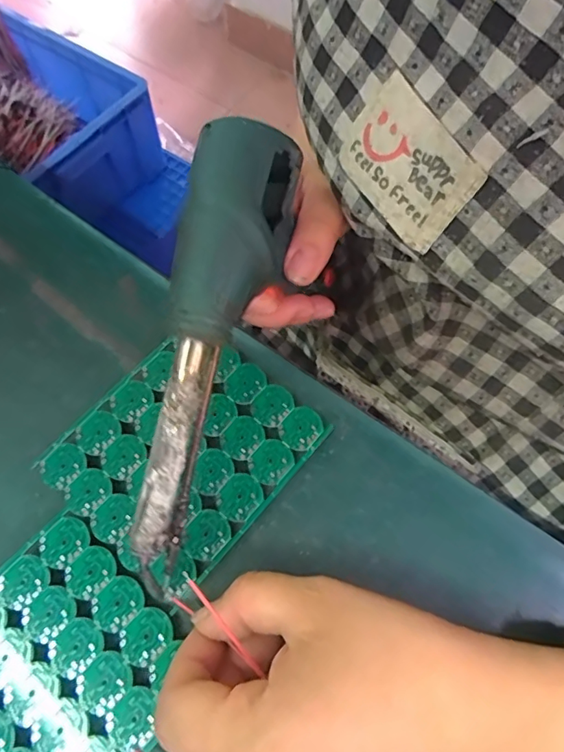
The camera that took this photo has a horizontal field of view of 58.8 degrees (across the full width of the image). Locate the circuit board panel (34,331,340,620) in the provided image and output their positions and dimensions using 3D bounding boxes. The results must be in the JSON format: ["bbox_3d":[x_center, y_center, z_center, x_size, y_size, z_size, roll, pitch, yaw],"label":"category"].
[{"bbox_3d":[-0.047,0.033,0.238,0.095,0.004,0.107,37,71,16],"label":"circuit board panel"}]

